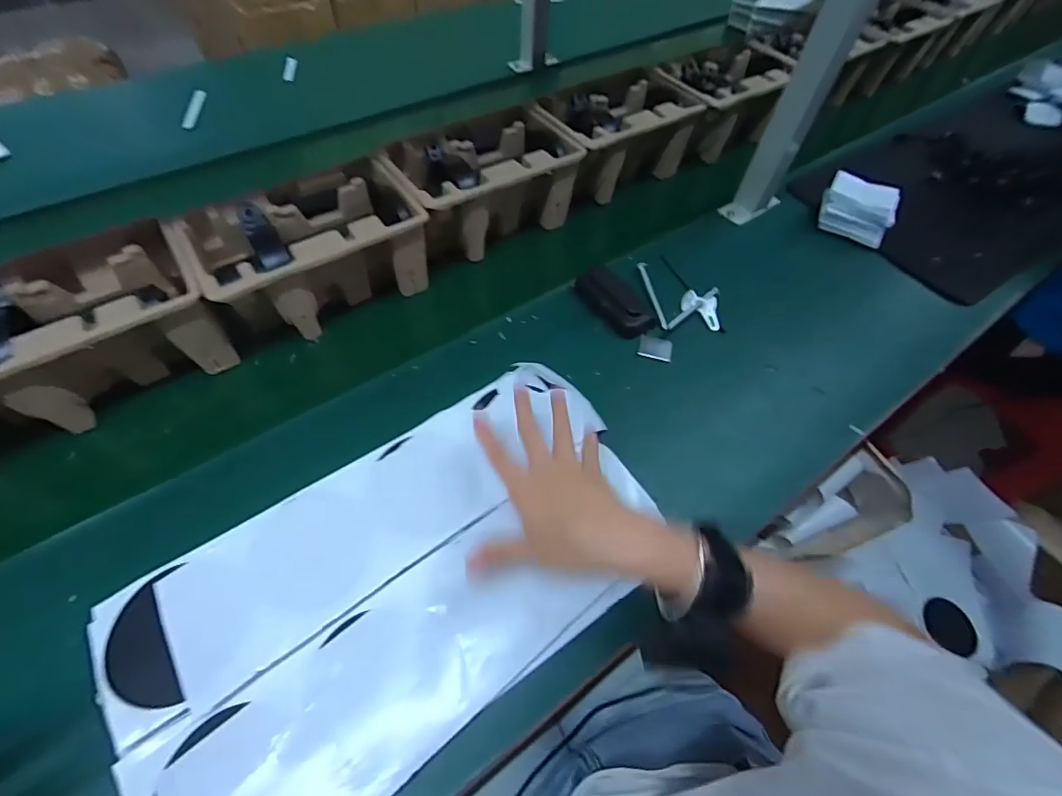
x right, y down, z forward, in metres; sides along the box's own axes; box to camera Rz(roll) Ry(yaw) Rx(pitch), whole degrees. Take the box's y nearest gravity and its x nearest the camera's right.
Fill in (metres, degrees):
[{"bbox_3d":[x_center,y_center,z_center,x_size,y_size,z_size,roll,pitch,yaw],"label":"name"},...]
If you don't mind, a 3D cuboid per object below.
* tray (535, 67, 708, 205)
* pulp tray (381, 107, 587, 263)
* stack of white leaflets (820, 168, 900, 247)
[{"bbox_3d":[0.124,-0.381,0.686,0.224,0.114,0.138,-29,62,-19],"label":"tray"},{"bbox_3d":[-0.062,-0.279,0.605,0.220,0.106,0.143,-29,62,-19],"label":"pulp tray"},{"bbox_3d":[0.469,-0.270,0.660,0.095,0.055,0.057,25,59,14],"label":"stack of white leaflets"}]

